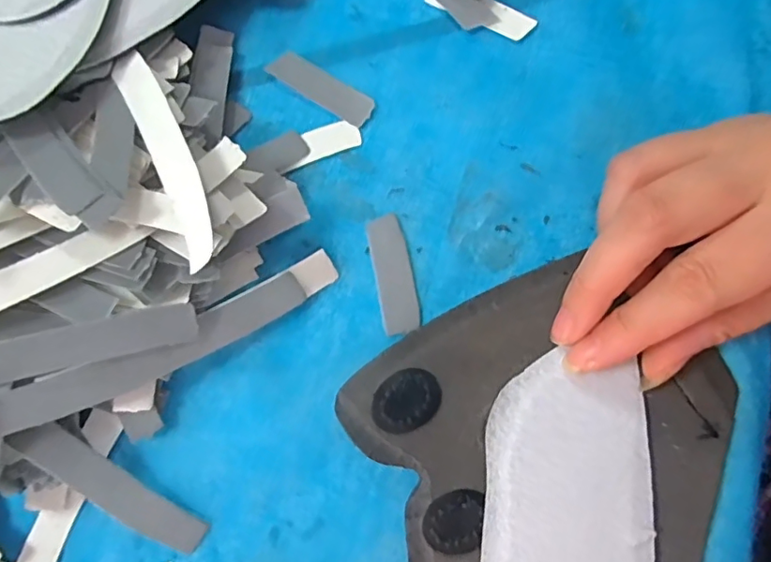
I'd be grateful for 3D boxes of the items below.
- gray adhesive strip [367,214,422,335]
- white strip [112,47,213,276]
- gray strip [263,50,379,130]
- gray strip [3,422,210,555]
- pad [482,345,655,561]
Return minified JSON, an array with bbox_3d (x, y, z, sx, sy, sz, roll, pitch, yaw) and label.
[{"bbox_3d":[0.003,-0.003,0.206,0.014,0.004,0.045,-11,75,-1],"label":"gray adhesive strip"},{"bbox_3d":[-0.074,-0.045,0.184,0.014,0.011,0.091,-27,76,-5],"label":"white strip"},{"bbox_3d":[-0.026,-0.079,0.222,0.046,0.004,0.013,32,79,10],"label":"gray strip"},{"bbox_3d":[-0.091,0.069,0.183,0.068,0.004,0.013,36,79,-8],"label":"gray strip"},{"bbox_3d":[0.057,0.093,0.174,0.053,0.005,0.131,9,78,1],"label":"pad"}]

